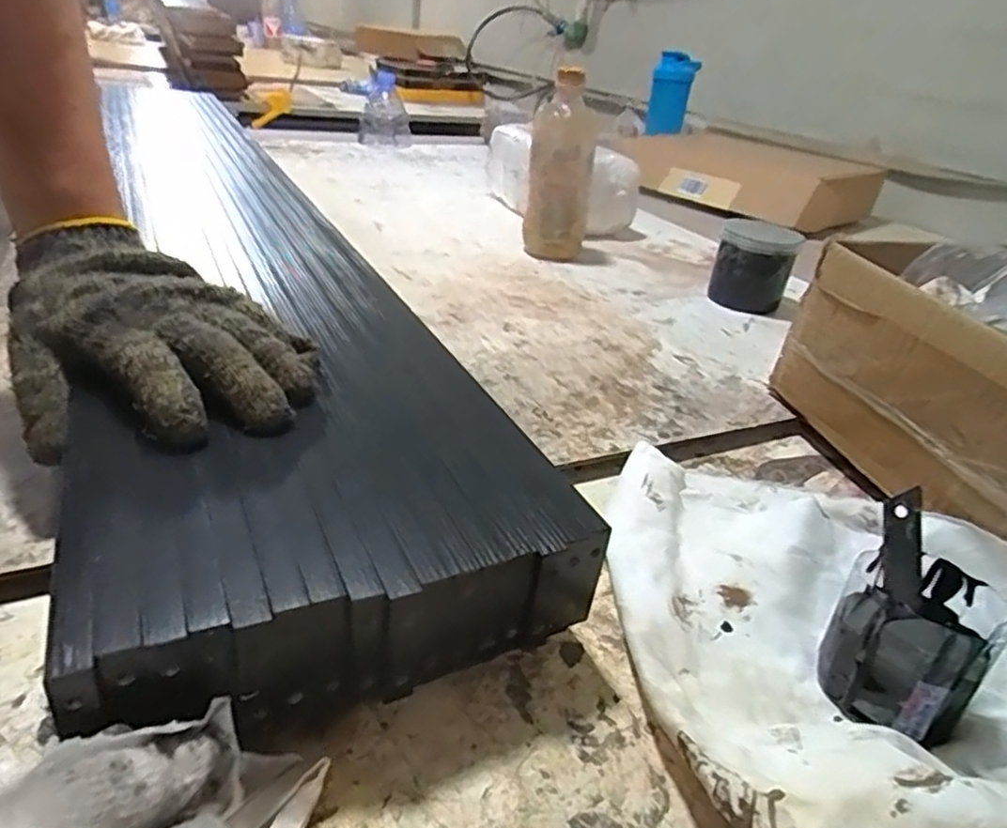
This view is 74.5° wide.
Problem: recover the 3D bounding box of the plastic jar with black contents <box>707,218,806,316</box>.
[{"bbox_3d":[0.257,-0.150,0.682,0.076,0.086,0.073,17,31,16],"label":"plastic jar with black contents"}]

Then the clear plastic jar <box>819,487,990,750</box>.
[{"bbox_3d":[0.176,0.090,0.282,0.057,0.067,0.067,25,33,27],"label":"clear plastic jar"}]

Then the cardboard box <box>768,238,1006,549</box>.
[{"bbox_3d":[0.385,-0.024,0.440,0.309,0.117,0.255,-6,32,-23],"label":"cardboard box"}]

